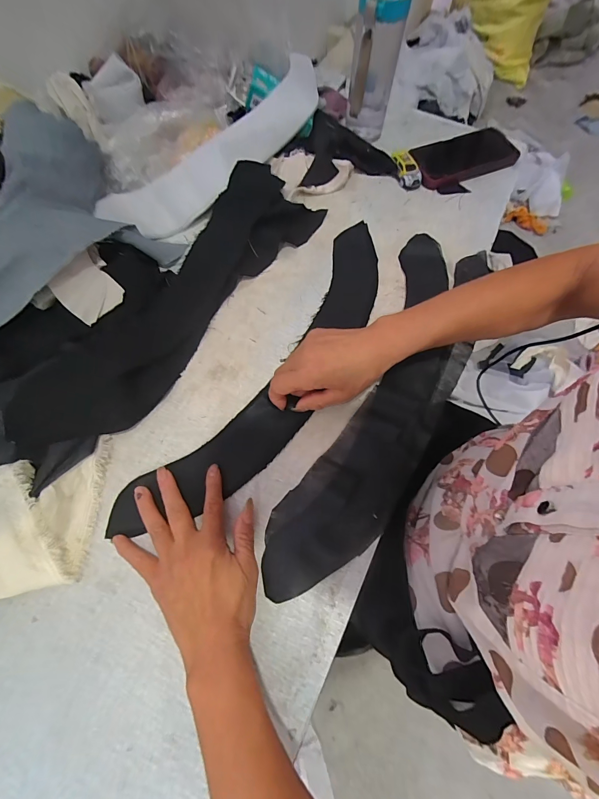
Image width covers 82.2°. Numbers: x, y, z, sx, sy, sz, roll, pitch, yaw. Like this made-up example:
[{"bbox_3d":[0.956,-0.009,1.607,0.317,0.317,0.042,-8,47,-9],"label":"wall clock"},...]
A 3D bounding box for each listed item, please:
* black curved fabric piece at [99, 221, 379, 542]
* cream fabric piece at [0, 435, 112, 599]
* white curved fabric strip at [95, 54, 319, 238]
[{"bbox_3d":[-0.021,-0.041,0.397,0.111,0.012,0.462,29,70,9],"label":"black curved fabric piece"},{"bbox_3d":[-0.241,0.104,0.314,0.117,0.040,0.127,-11,69,-6],"label":"cream fabric piece"},{"bbox_3d":[-0.090,-0.356,0.485,0.095,0.052,0.424,42,73,14],"label":"white curved fabric strip"}]

